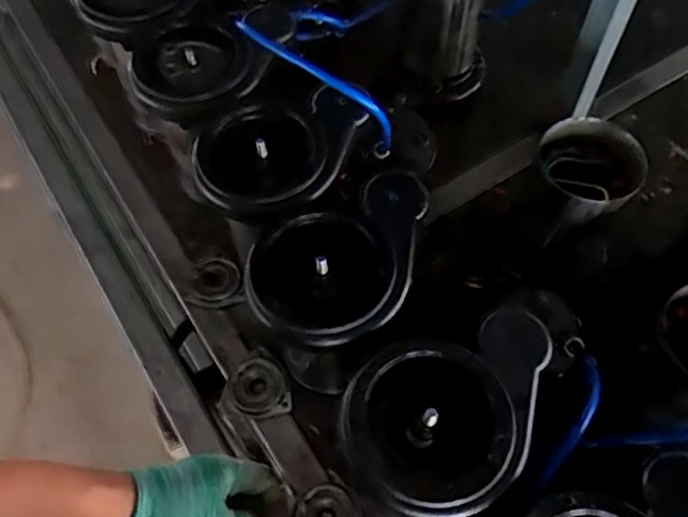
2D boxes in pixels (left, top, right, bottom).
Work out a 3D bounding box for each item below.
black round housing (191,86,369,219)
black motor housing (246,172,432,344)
[{"bbox_3d":[-0.051,-0.096,0.532,0.156,0.036,0.125,-17,61,-9],"label":"black round housing"},{"bbox_3d":[0.008,0.006,0.484,0.165,0.035,0.109,-27,63,-14],"label":"black motor housing"}]

